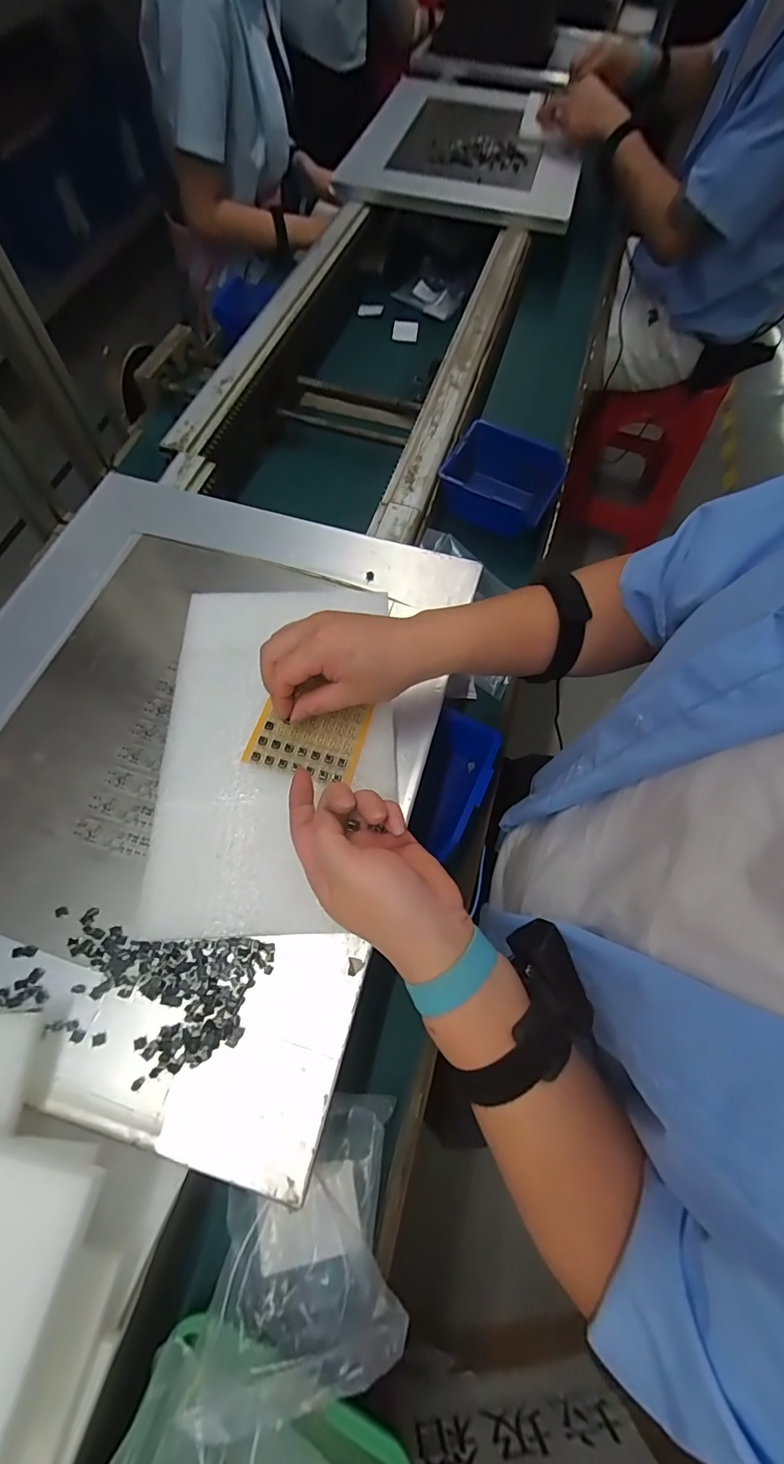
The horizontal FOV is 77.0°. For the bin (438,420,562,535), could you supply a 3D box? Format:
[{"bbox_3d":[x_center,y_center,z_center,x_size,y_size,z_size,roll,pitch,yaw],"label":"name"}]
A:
[{"bbox_3d":[0.135,-0.307,0.617,0.125,0.084,0.118,25,66,9],"label":"bin"}]

